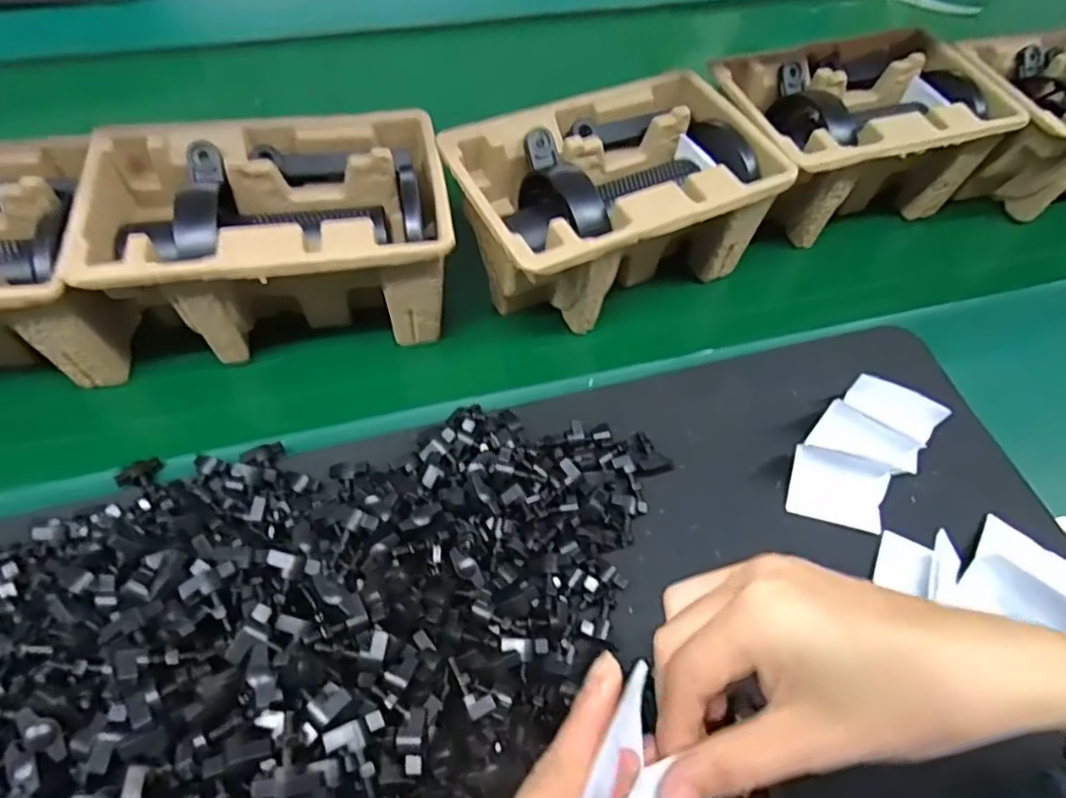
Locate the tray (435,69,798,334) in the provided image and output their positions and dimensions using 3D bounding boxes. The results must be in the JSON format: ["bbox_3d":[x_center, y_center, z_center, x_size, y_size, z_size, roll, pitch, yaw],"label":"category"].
[{"bbox_3d":[0.058,-0.142,0.489,0.220,0.111,0.143,-24,57,-16],"label":"tray"}]

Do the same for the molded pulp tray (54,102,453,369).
[{"bbox_3d":[-0.170,-0.110,0.451,0.221,0.104,0.143,-11,55,-7],"label":"molded pulp tray"}]

